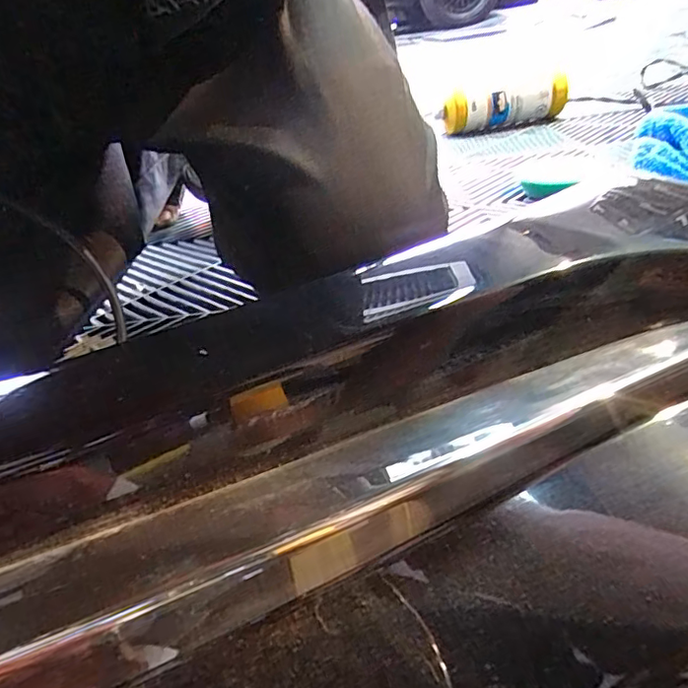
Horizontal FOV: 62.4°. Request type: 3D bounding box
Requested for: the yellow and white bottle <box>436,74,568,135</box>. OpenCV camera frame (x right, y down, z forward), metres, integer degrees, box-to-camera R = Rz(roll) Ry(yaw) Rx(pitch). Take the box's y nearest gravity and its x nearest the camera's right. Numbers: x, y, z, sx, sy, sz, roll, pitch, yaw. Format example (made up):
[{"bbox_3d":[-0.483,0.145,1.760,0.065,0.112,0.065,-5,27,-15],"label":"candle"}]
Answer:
[{"bbox_3d":[0.262,-0.398,0.963,0.209,0.060,0.059,-14,31,-11],"label":"yellow and white bottle"}]

